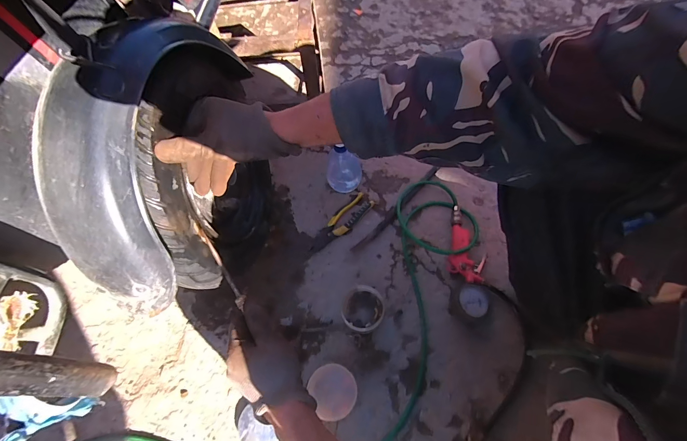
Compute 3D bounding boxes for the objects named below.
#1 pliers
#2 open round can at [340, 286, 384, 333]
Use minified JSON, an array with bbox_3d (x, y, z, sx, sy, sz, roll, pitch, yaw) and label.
[{"bbox_3d":[-0.008,0.007,0.722,0.056,0.020,0.181,40,71,20],"label":"pliers"},{"bbox_3d":[0.038,0.174,0.613,0.079,0.038,0.085,-1,62,2],"label":"open round can"}]

